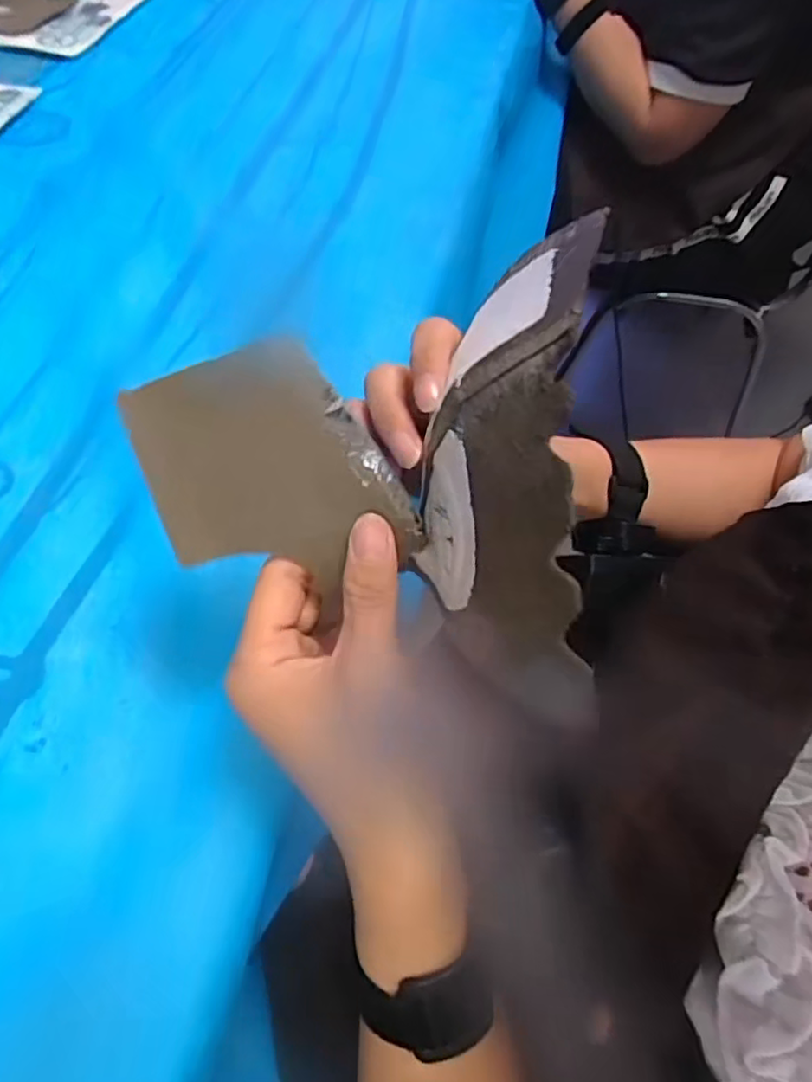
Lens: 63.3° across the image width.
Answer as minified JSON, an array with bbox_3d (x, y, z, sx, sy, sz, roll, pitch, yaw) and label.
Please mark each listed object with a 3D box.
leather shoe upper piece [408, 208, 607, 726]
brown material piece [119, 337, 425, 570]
[{"bbox_3d":[0.037,-0.027,0.239,0.035,0.086,0.164,2,83,-31],"label":"leather shoe upper piece"},{"bbox_3d":[-0.052,-0.029,0.258,0.091,0.013,0.091,-18,102,2],"label":"brown material piece"}]

